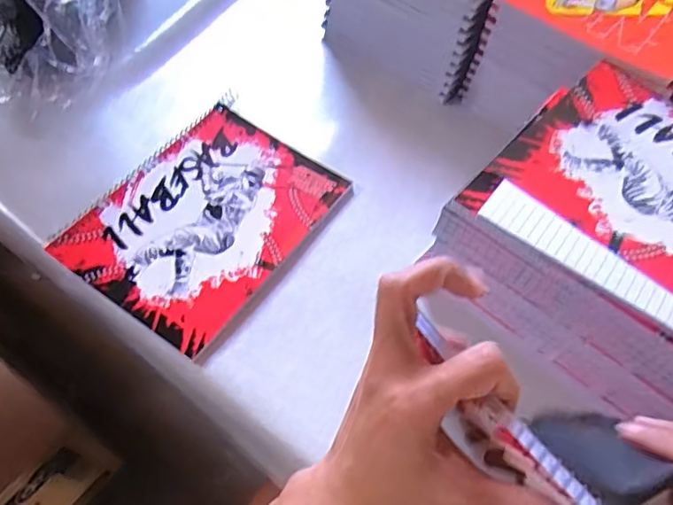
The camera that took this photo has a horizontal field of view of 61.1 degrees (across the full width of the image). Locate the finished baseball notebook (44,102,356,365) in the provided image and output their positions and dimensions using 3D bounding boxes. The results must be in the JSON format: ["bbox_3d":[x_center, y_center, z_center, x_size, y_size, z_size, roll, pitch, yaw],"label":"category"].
[{"bbox_3d":[-0.102,-0.029,0.462,0.154,0.010,0.197,32,61,16],"label":"finished baseball notebook"}]

